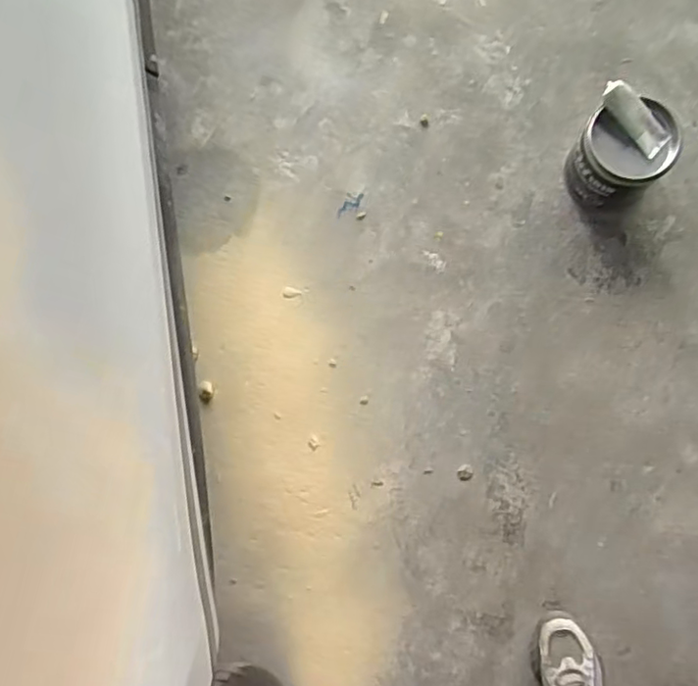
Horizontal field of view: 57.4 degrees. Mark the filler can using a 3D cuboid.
[{"bbox_3d":[0.453,-0.302,1.074,0.144,0.158,0.138,-18,82,5],"label":"filler can"}]

